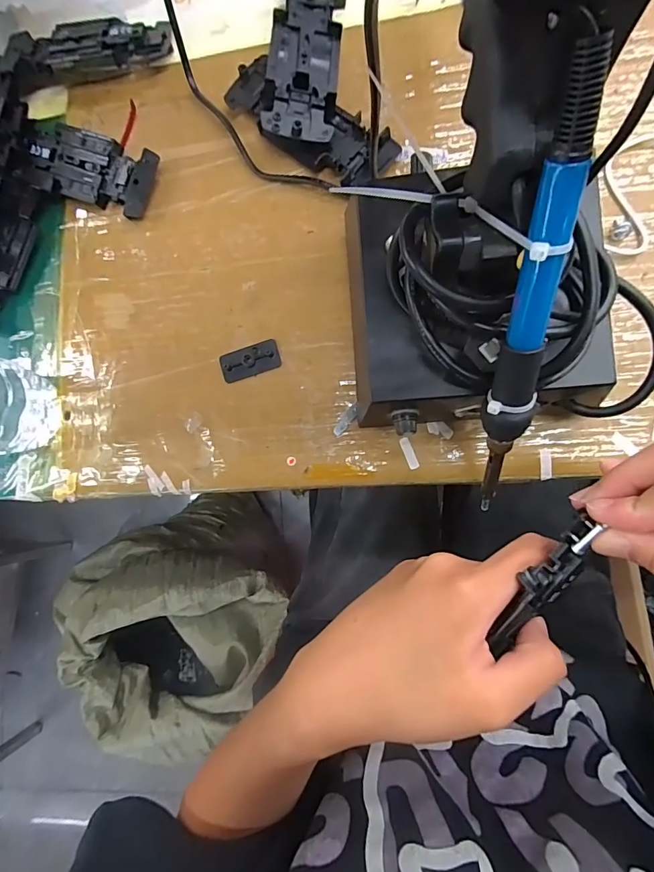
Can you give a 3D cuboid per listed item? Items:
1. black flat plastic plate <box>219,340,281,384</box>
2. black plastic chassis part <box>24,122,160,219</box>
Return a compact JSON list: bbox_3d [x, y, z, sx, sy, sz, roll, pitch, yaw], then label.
[{"bbox_3d":[-0.052,-0.051,0.290,0.040,0.007,0.020,-17,84,7],"label":"black flat plastic plate"},{"bbox_3d":[-0.178,-0.197,0.320,0.109,0.013,0.049,22,89,10],"label":"black plastic chassis part"}]

